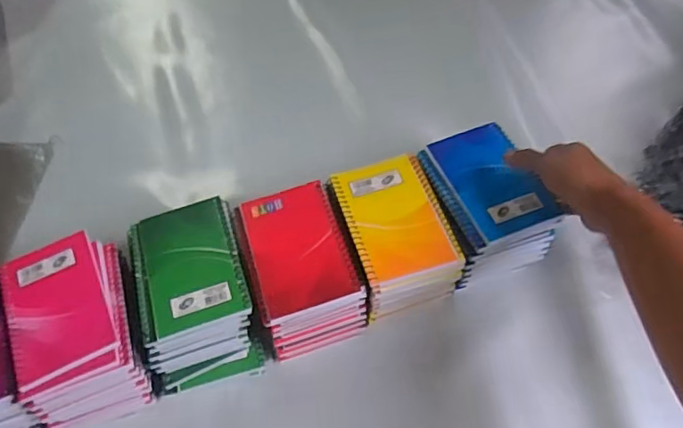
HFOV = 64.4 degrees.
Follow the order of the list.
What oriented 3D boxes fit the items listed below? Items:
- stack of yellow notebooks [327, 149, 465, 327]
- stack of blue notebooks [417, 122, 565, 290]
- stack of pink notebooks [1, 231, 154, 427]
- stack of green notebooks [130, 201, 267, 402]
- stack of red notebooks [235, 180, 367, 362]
[{"bbox_3d":[0.053,0.024,0.534,0.088,0.080,0.131,-15,55,-6],"label":"stack of yellow notebooks"},{"bbox_3d":[0.143,-0.008,0.555,0.094,0.088,0.133,-18,55,-8],"label":"stack of blue notebooks"},{"bbox_3d":[-0.237,0.106,0.498,0.097,0.083,0.153,-22,56,-11],"label":"stack of pink notebooks"},{"bbox_3d":[-0.135,0.076,0.514,0.096,0.084,0.147,-14,55,-5],"label":"stack of green notebooks"},{"bbox_3d":[-0.040,0.052,0.520,0.089,0.086,0.128,-17,55,-7],"label":"stack of red notebooks"}]

